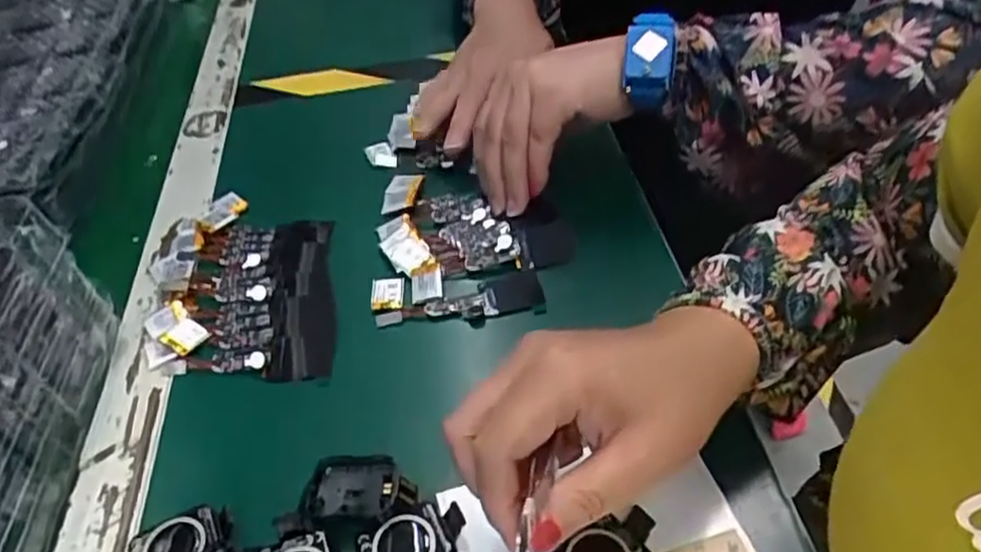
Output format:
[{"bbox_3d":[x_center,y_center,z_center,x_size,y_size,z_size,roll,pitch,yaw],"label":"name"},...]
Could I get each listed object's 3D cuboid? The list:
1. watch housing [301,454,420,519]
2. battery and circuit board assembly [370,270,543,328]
[{"bbox_3d":[-0.061,0.097,0.335,0.051,0.005,0.034,-3,46,1],"label":"watch housing"},{"bbox_3d":[-0.020,0.012,0.437,0.103,0.006,0.034,-5,44,3],"label":"battery and circuit board assembly"}]

